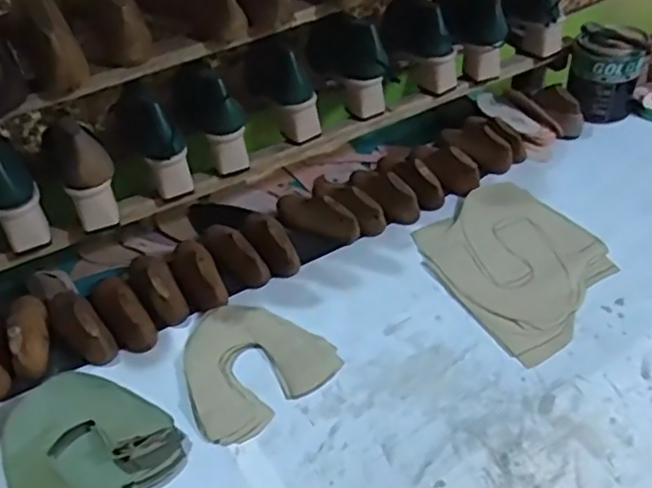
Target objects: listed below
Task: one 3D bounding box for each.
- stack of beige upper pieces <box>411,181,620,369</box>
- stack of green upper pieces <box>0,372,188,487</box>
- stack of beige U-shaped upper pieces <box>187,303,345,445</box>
[{"bbox_3d":[0.253,0.017,0.879,0.221,0.016,0.263,-26,47,-21],"label":"stack of beige upper pieces"},{"bbox_3d":[-0.261,0.216,0.698,0.171,0.040,0.176,-36,50,-29],"label":"stack of green upper pieces"},{"bbox_3d":[-0.099,0.136,0.789,0.173,0.014,0.175,-32,49,-26],"label":"stack of beige U-shaped upper pieces"}]

